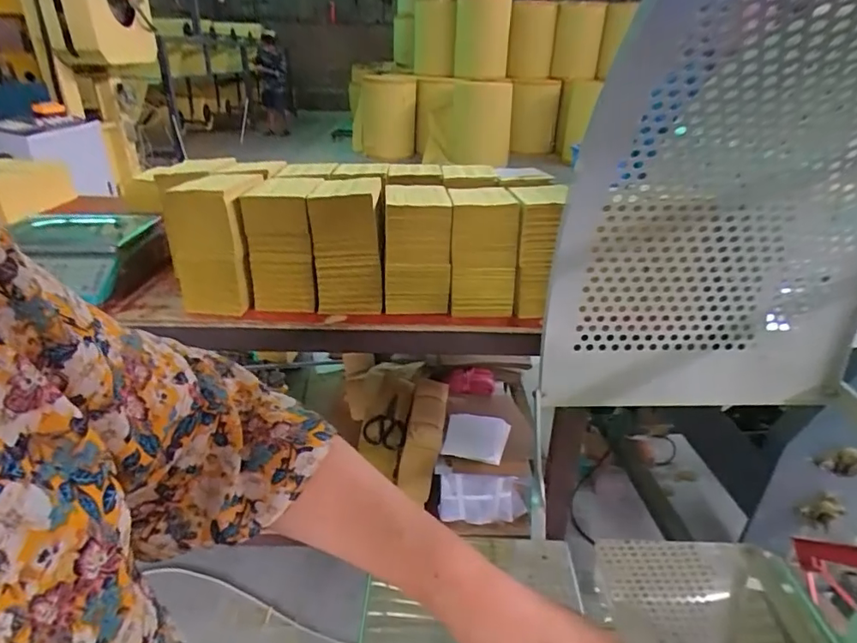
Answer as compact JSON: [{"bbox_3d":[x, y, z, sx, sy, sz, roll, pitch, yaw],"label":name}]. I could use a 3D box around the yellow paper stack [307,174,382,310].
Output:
[{"bbox_3d":[-0.153,-0.153,0.992,0.120,0.220,0.171,-1,28,-3],"label":"yellow paper stack"}]

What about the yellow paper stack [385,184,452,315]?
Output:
[{"bbox_3d":[-0.019,-0.143,0.987,0.120,0.207,0.145,1,28,0],"label":"yellow paper stack"}]

